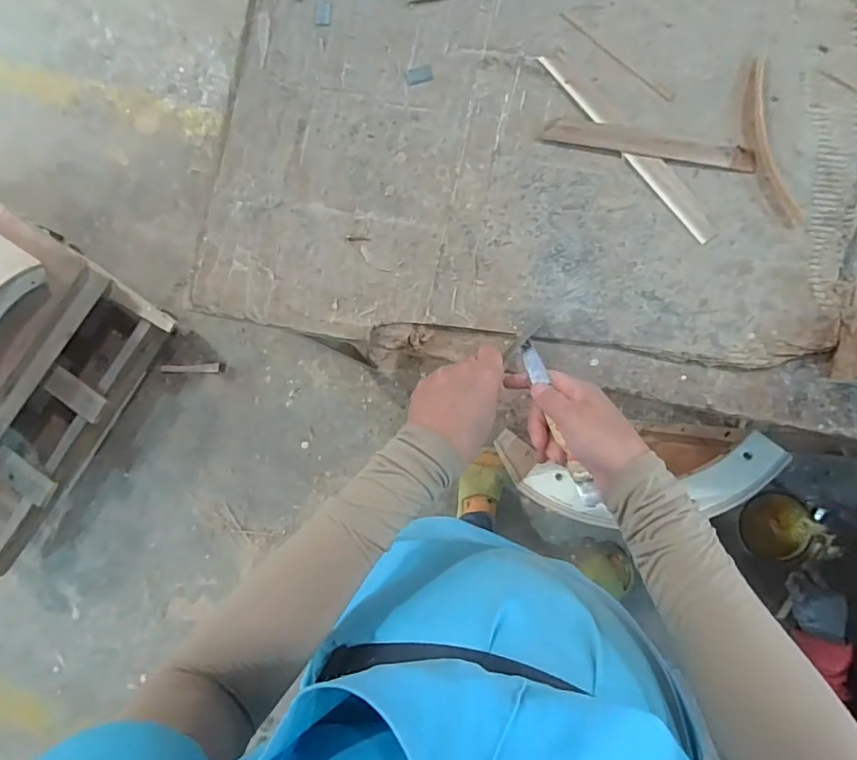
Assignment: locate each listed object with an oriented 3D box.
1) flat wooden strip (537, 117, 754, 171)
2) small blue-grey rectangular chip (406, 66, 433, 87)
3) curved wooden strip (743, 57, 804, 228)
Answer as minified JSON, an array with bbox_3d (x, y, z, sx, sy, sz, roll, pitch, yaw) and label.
[{"bbox_3d":[0.205,-0.223,0.455,0.190,0.004,0.025,12,87,6],"label":"flat wooden strip"},{"bbox_3d":[-0.009,-0.303,0.480,0.026,0.004,0.016,-14,85,4],"label":"small blue-grey rectangular chip"},{"bbox_3d":[0.314,-0.219,0.451,0.029,0.005,0.160,-11,85,4],"label":"curved wooden strip"}]

